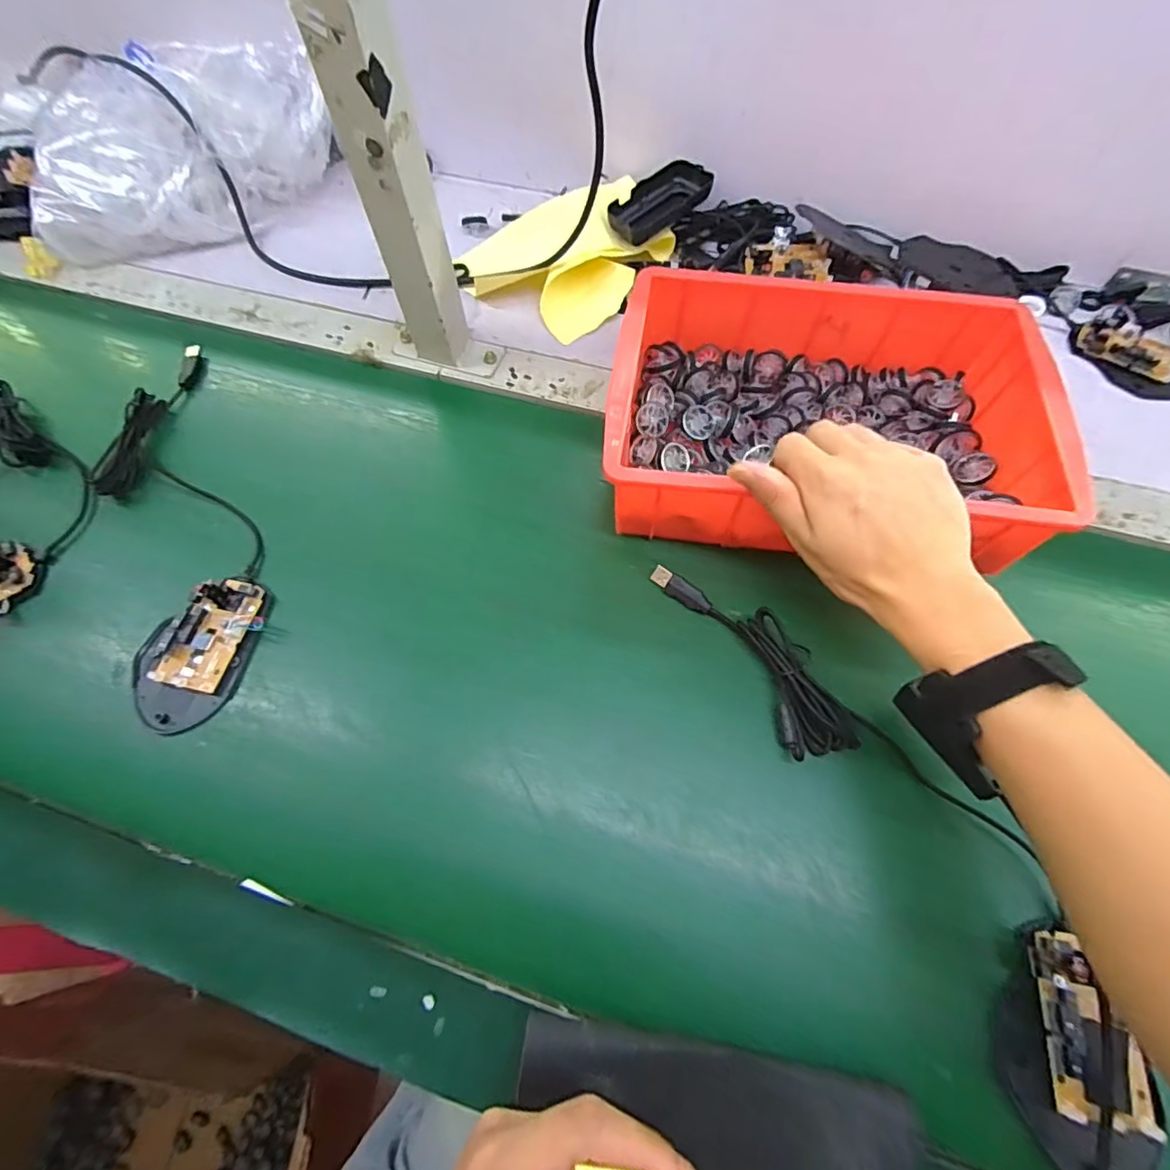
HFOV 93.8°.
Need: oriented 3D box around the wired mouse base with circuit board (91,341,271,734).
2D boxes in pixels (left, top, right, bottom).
[{"bbox_3d":[-0.316,-0.056,0.421,0.099,0.023,0.337,-24,68,-9],"label":"wired mouse base with circuit board"}]

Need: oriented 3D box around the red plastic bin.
[{"bbox_3d":[0.169,-0.127,0.408,0.287,0.081,0.200,7,67,4],"label":"red plastic bin"}]

